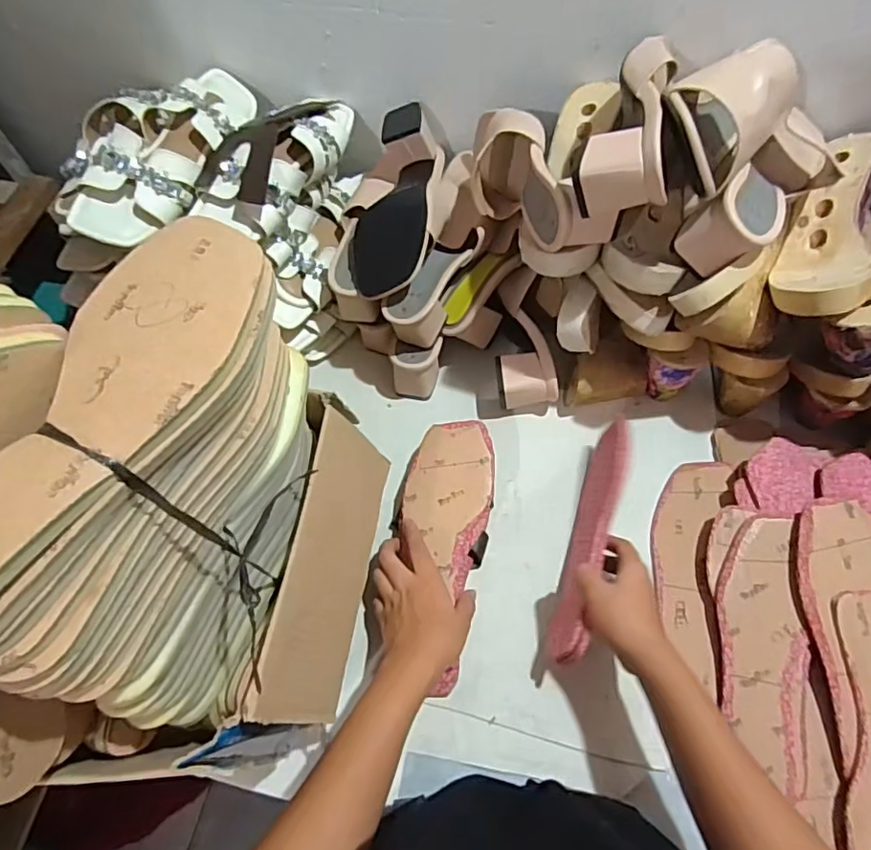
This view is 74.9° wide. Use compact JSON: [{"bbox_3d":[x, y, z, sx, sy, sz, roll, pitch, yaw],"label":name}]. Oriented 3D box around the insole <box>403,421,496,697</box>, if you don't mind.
[{"bbox_3d":[0.008,0.120,0.565,0.087,0.017,0.258,5,69,5],"label":"insole"}]

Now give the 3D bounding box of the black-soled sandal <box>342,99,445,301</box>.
[{"bbox_3d":[-0.048,-0.250,0.620,0.110,0.059,0.228,-1,62,2],"label":"black-soled sandal"}]

